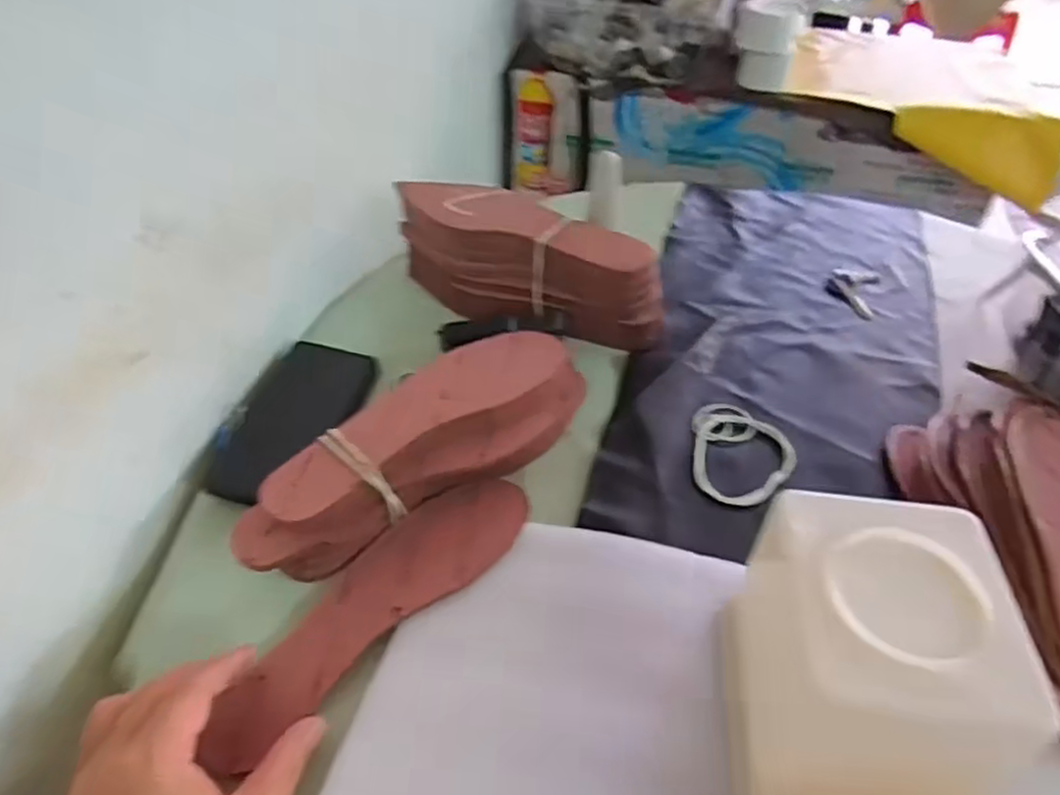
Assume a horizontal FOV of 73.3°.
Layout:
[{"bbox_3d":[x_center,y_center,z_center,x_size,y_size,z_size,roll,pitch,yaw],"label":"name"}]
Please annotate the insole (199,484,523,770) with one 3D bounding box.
[{"bbox_3d":[-0.094,0.126,0.441,0.064,0.009,0.231,33,55,28],"label":"insole"}]

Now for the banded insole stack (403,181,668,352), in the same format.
[{"bbox_3d":[-0.011,-0.116,0.640,0.262,0.088,0.085,25,48,22],"label":"banded insole stack"}]

